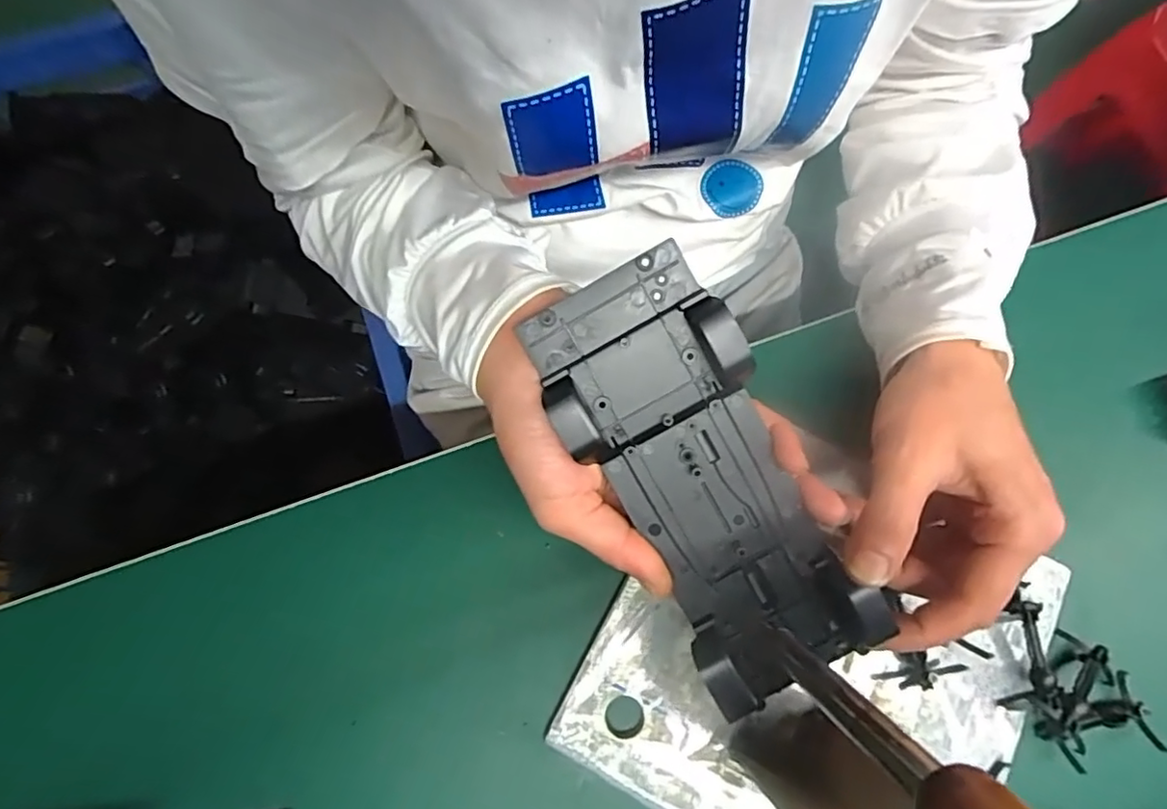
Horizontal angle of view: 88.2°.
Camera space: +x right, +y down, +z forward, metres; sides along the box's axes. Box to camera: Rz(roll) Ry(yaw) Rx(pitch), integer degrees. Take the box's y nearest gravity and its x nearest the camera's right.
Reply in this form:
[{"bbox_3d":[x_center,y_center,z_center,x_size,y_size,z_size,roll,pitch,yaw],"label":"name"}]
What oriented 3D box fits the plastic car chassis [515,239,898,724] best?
[{"bbox_3d":[0.049,0.035,0.244,0.073,0.029,0.188,-31,99,-8],"label":"plastic car chassis"}]

